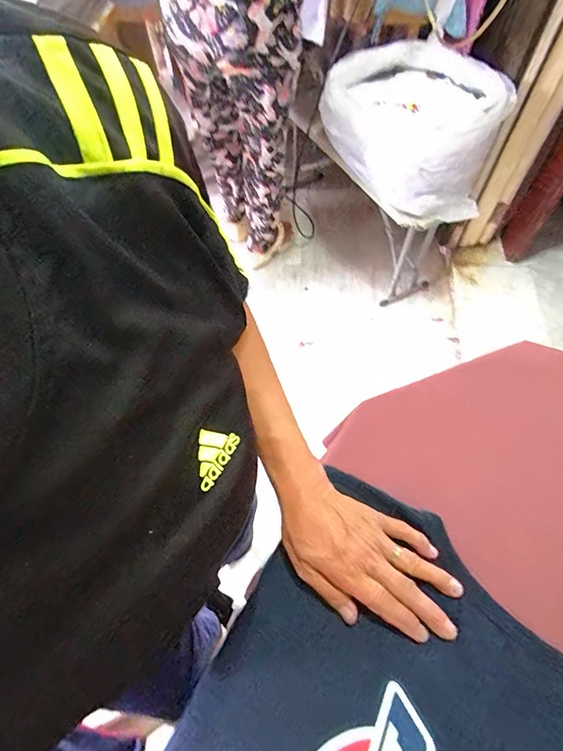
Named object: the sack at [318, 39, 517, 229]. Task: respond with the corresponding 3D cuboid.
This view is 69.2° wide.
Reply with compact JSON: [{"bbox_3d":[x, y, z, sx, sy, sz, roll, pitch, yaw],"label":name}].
[{"bbox_3d":[0.413,-0.776,1.291,0.405,0.261,0.612,-34,66,-17],"label":"sack"}]

